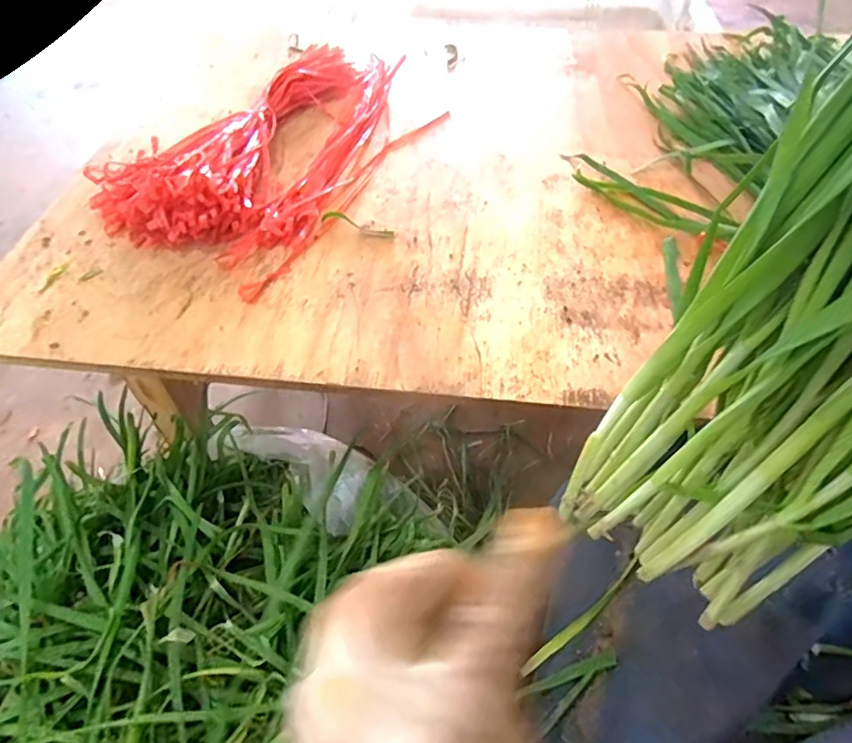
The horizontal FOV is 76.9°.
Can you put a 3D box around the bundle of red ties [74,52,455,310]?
[{"bbox_3d":[-0.122,-0.242,0.538,0.185,0.052,0.377,24,57,20],"label":"bundle of red ties"}]

